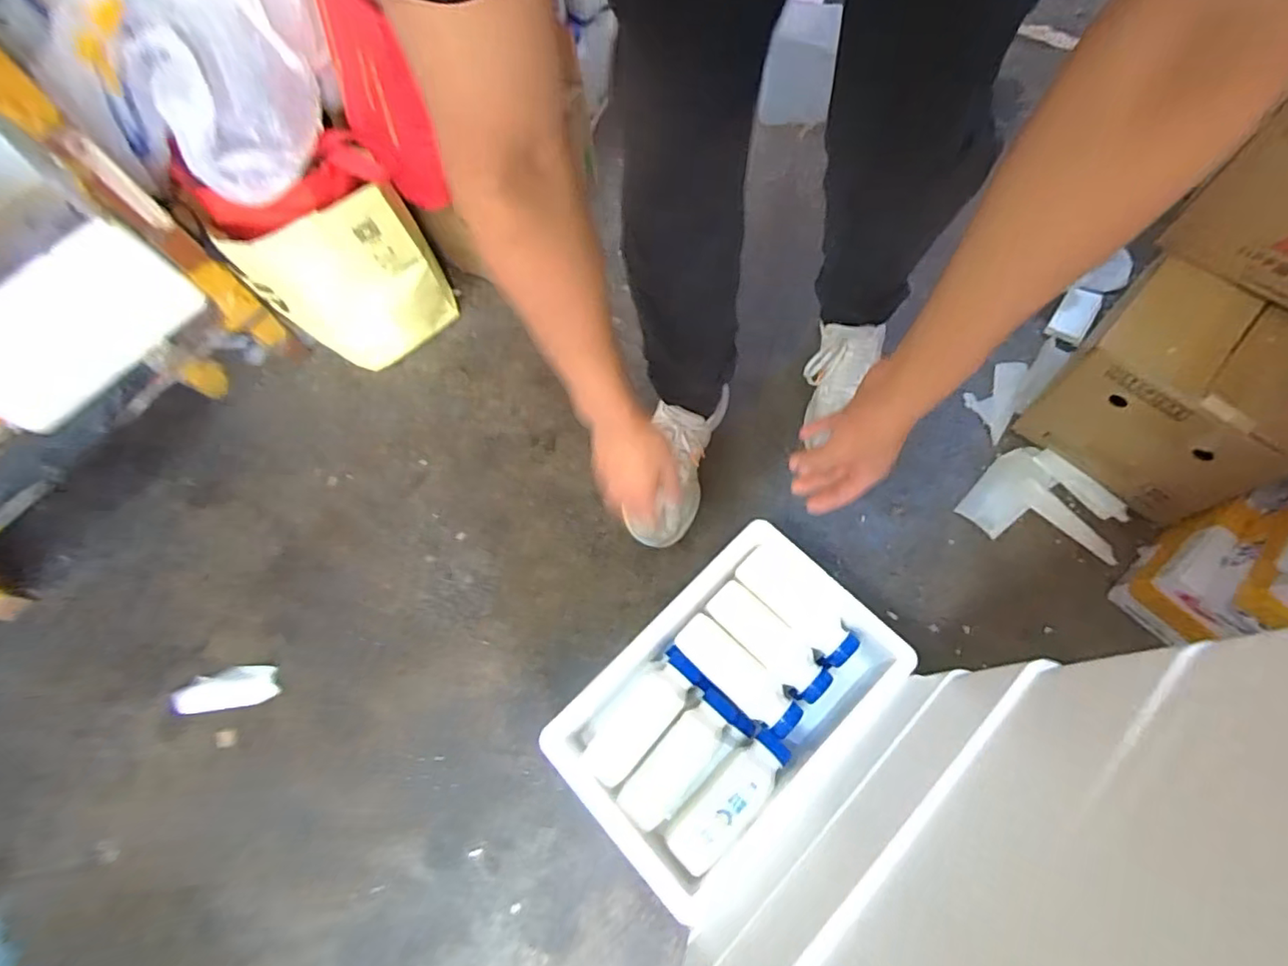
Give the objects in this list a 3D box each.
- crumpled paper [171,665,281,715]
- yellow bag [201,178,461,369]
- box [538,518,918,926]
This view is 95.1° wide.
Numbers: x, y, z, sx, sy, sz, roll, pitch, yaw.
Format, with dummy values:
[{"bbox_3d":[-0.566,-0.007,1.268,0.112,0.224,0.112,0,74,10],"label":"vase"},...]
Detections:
[{"bbox_3d":[-0.553,0.270,0.775,0.130,0.011,0.050,-11,68,0],"label":"crumpled paper"},{"bbox_3d":[-0.412,-0.278,0.859,0.228,0.272,0.078,-30,69,-8],"label":"yellow bag"},{"bbox_3d":[0.088,0.240,0.651,0.347,0.112,0.226,-43,71,-12],"label":"box"}]

